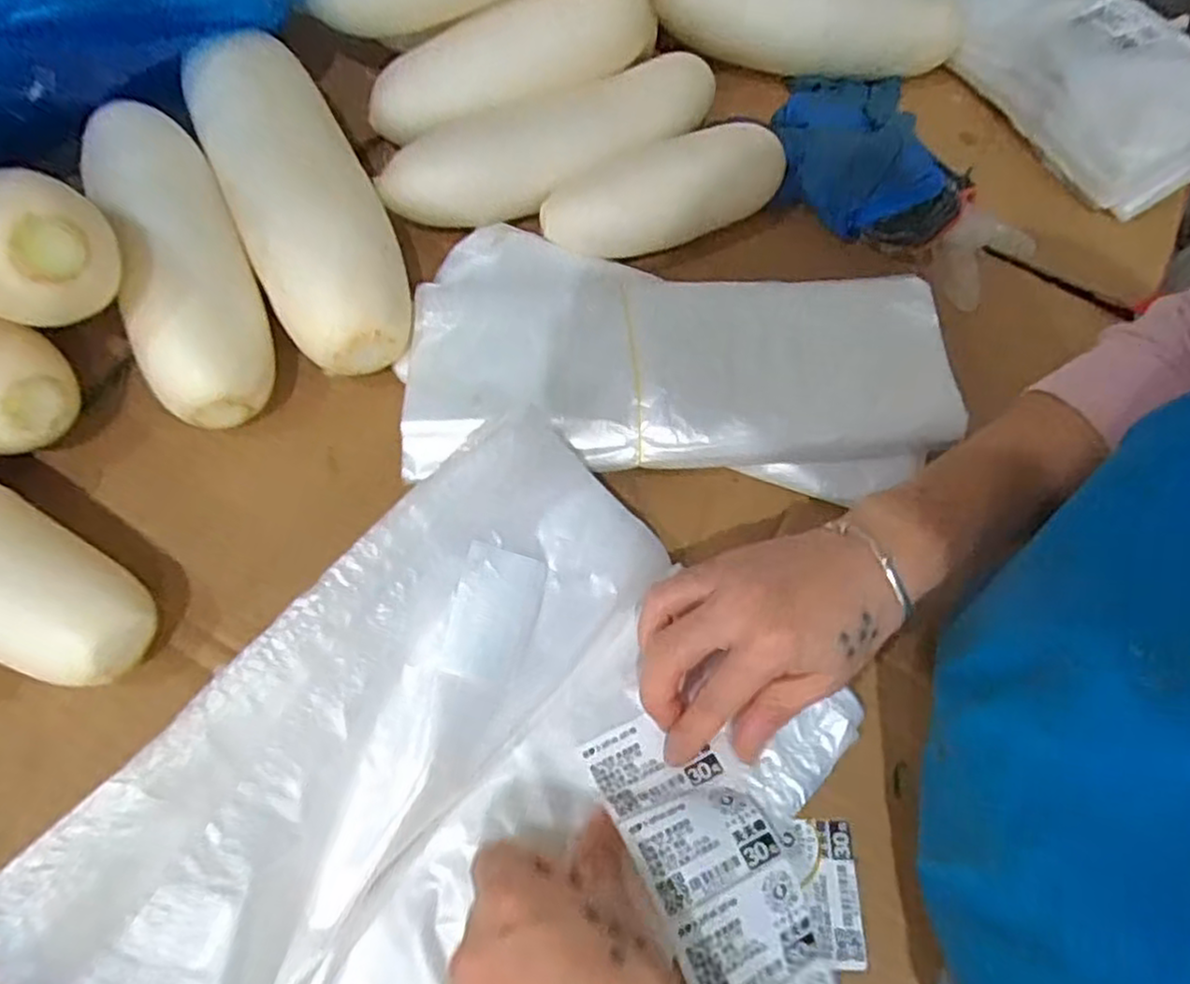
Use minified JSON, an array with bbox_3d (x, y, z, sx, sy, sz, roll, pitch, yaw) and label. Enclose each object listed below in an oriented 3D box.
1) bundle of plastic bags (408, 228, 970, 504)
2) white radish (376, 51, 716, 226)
[{"bbox_3d":[0.048,-0.079,0.433,0.306,0.053,0.164,3,65,-3],"label":"bundle of plastic bags"},{"bbox_3d":[-0.019,-0.222,0.472,0.235,0.050,0.060,-22,69,-14],"label":"white radish"}]

